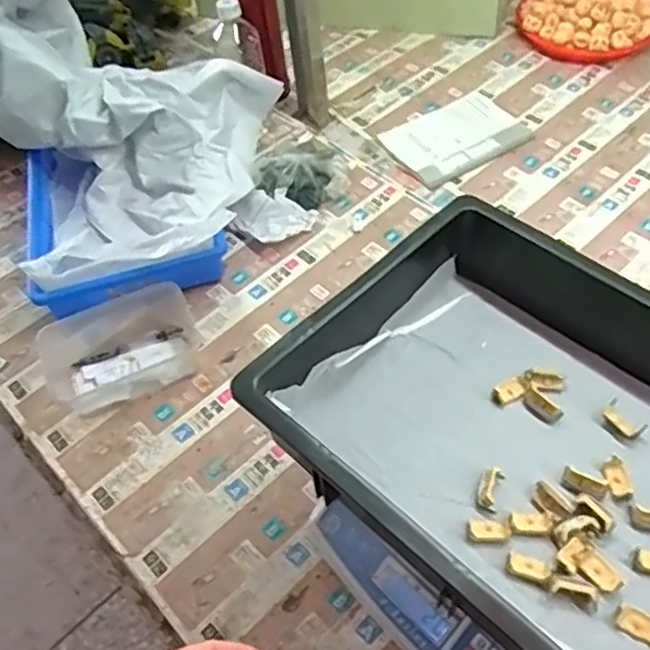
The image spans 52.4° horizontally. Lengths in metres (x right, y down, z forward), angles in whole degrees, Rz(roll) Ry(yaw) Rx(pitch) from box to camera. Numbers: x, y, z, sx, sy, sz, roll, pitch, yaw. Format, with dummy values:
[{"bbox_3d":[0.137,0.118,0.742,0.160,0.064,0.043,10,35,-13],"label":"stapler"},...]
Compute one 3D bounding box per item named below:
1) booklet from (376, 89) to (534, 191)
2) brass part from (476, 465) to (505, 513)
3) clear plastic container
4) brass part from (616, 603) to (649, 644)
[{"bbox_3d":[0.200,-0.290,1.010,0.198,0.014,0.146,-27,56,-15],"label":"booklet"},{"bbox_3d":[0.136,0.132,0.543,0.018,0.014,0.038,15,56,16],"label":"brass part"},{"bbox_3d":[-0.247,0.028,0.798,0.184,0.049,0.131,-20,54,-10],"label":"clear plastic container"},{"bbox_3d":[0.228,0.216,0.476,0.034,0.008,0.018,23,58,20],"label":"brass part"}]

